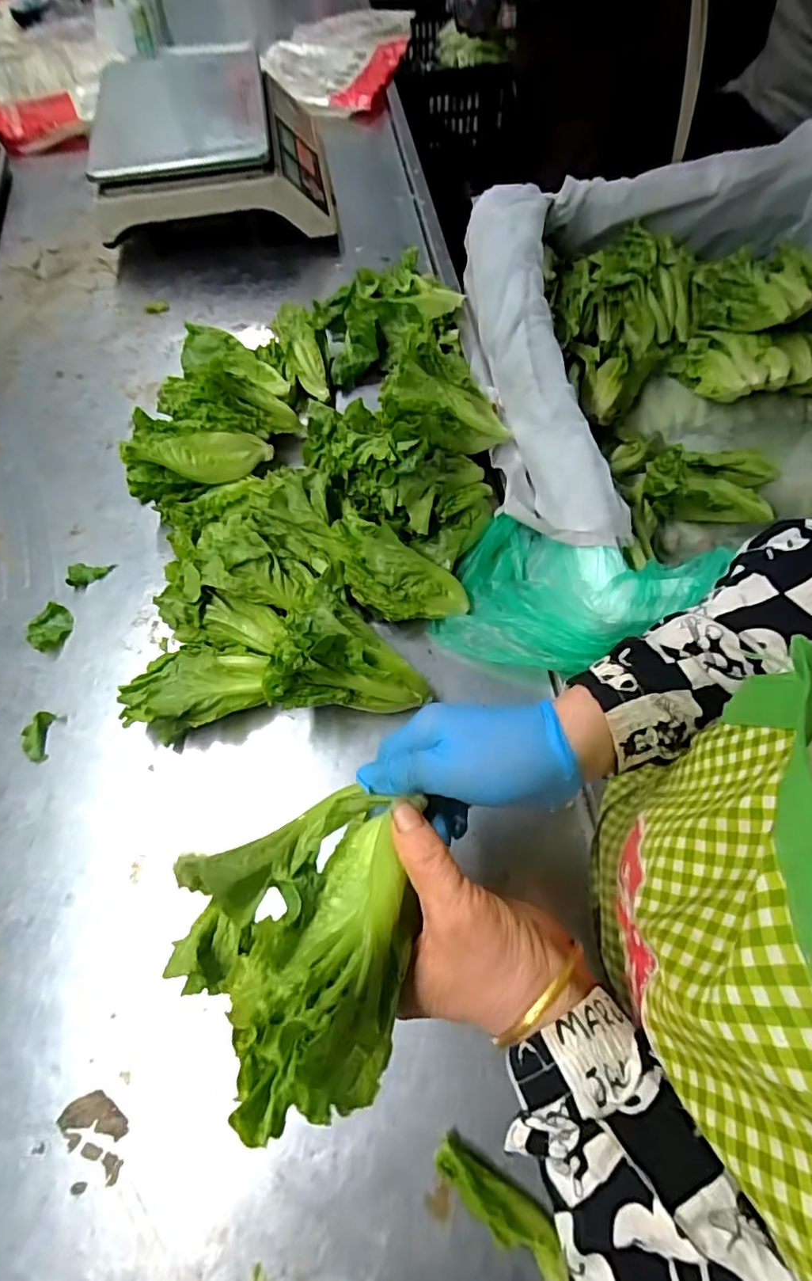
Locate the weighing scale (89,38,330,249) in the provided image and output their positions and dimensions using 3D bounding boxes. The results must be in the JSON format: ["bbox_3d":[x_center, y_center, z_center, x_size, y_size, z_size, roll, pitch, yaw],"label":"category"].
[{"bbox_3d":[-0.267,-0.730,0.812,0.294,0.113,0.386,-6,63,-1],"label":"weighing scale"}]

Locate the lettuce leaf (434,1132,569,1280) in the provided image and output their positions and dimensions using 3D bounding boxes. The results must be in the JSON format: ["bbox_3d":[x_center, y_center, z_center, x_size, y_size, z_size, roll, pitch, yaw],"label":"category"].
[{"bbox_3d":[0.059,0.334,0.322,0.094,0.029,0.029,38,70,19],"label":"lettuce leaf"}]

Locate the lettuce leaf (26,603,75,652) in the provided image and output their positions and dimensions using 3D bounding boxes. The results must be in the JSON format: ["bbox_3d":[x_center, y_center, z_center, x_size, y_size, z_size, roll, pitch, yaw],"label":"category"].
[{"bbox_3d":[-0.333,-0.012,0.518,0.038,0.007,0.044,25,66,14],"label":"lettuce leaf"}]

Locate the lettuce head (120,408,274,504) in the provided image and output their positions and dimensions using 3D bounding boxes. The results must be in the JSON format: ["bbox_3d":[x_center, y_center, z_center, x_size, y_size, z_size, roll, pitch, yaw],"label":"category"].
[{"bbox_3d":[-0.207,-0.179,0.562,0.124,0.086,0.071,-3,62,-2],"label":"lettuce head"}]

